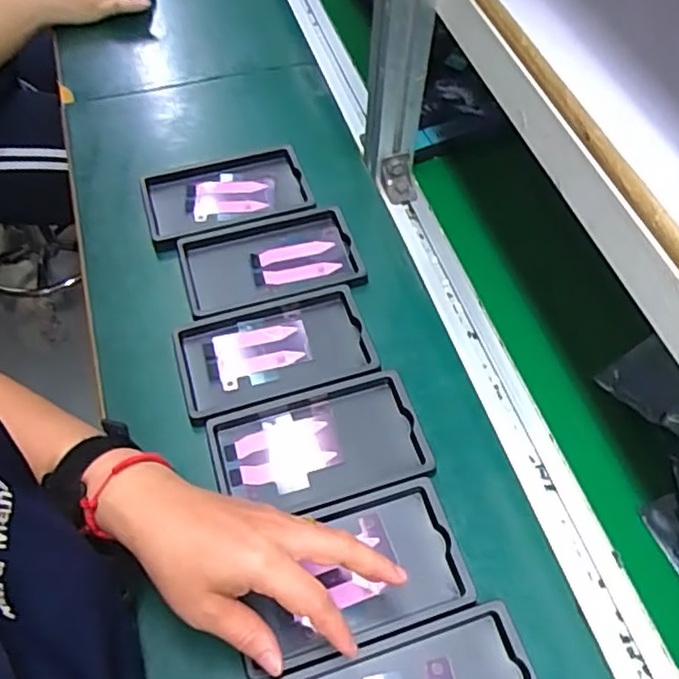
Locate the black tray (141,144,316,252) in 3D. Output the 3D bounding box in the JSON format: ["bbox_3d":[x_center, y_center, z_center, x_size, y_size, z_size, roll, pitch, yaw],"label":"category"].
[{"bbox_3d":[-0.112,-0.146,0.644,0.160,0.016,0.097,-15,58,-12],"label":"black tray"}]

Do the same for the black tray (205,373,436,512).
[{"bbox_3d":[-0.016,0.084,0.501,0.159,0.014,0.094,-12,58,-10],"label":"black tray"}]

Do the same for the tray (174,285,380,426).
[{"bbox_3d":[-0.055,0.010,0.548,0.158,0.012,0.097,-15,58,-12],"label":"tray"}]

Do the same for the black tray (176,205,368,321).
[{"bbox_3d":[-0.064,-0.074,0.599,0.159,0.013,0.095,-13,58,-10],"label":"black tray"}]

